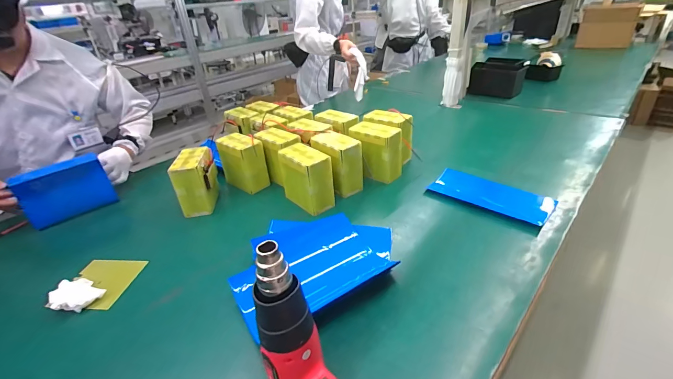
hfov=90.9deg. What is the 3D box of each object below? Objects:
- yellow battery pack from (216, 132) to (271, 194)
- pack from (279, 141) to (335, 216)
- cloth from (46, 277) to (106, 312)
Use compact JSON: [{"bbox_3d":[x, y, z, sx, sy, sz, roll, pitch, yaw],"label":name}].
[{"bbox_3d":[-0.273,-0.077,0.981,0.125,0.142,0.080,20,39,36],"label":"yellow battery pack"},{"bbox_3d":[-0.081,-0.030,0.869,0.074,0.139,0.142,-29,38,-34],"label":"pack"},{"bbox_3d":[-0.528,0.210,0.665,0.080,0.038,0.080,10,34,24],"label":"cloth"}]

